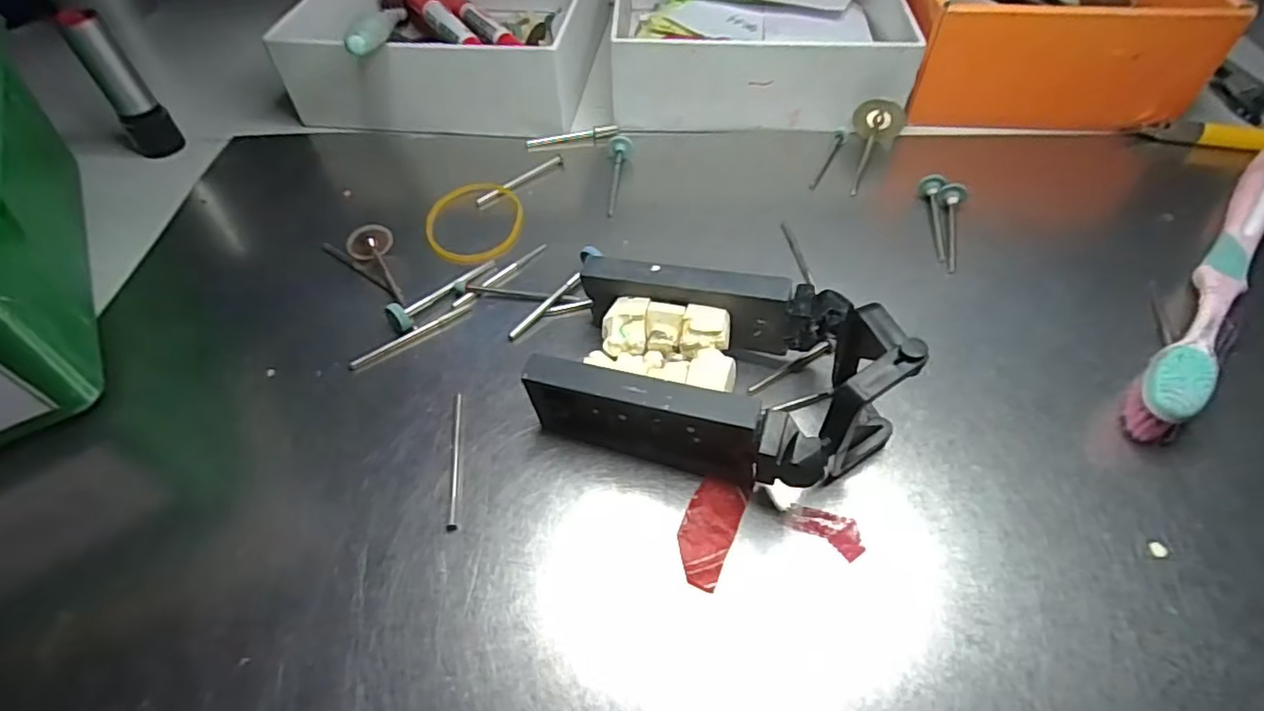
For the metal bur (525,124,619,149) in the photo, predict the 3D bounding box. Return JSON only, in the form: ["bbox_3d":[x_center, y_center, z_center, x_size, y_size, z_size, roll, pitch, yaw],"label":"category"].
[{"bbox_3d":[-0.027,-0.101,0.286,0.042,0.004,0.006,-12,52,-8],"label":"metal bur"}]

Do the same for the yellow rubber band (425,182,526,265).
[{"bbox_3d":[-0.062,-0.052,0.245,0.038,0.004,0.044,-4,57,-2],"label":"yellow rubber band"}]

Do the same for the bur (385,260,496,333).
[{"bbox_3d":[-0.066,-0.023,0.217,0.006,0.010,0.045,34,60,25],"label":"bur"}]

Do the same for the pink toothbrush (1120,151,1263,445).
[{"bbox_3d":[0.201,-0.032,0.210,0.015,0.017,0.176,36,60,26],"label":"pink toothbrush"}]

